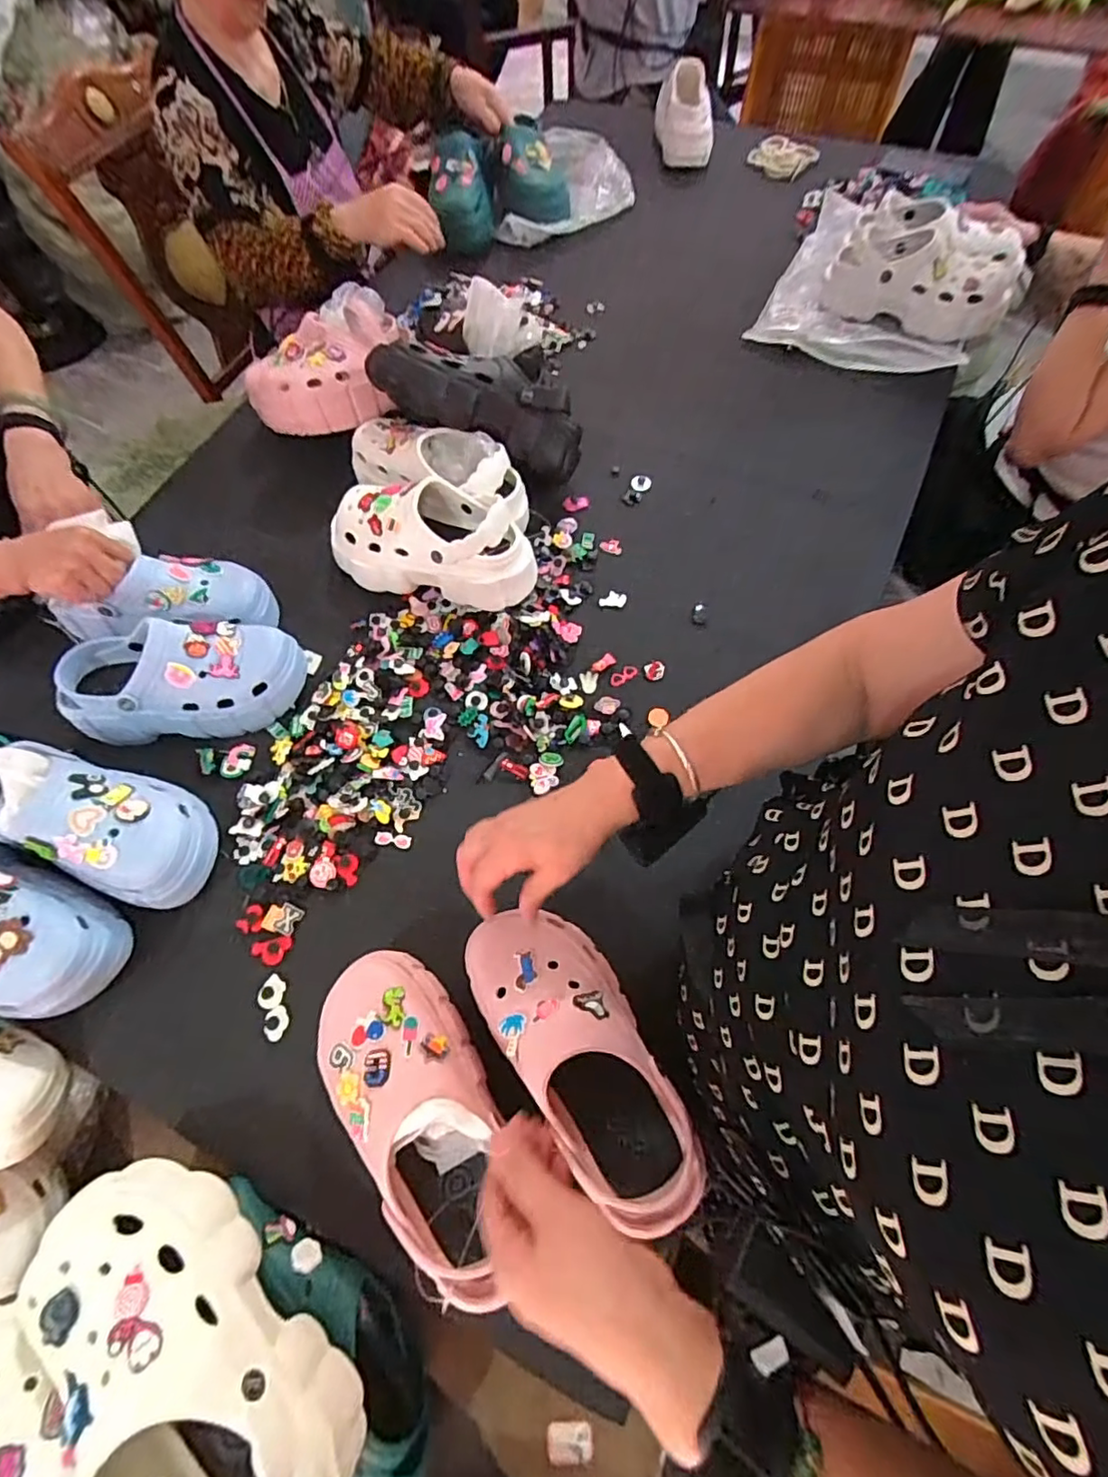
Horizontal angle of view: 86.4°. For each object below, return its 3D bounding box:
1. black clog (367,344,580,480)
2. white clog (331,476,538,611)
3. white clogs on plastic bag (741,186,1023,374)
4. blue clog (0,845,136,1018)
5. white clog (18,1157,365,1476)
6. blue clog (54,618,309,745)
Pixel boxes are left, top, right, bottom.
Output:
[{"bbox_3d":[-0.094,-0.434,0.768,0.278,0.102,0.105,16,65,-13],"label":"black clog"},{"bbox_3d":[-0.151,-0.243,0.728,0.265,0.105,0.115,13,66,8],"label":"white clog"},{"bbox_3d":[0.567,-0.766,0.987,0.362,0.108,0.400,25,68,13],"label":"white clogs on plastic bag"},{"bbox_3d":[-0.516,0.156,0.537,0.245,0.082,0.105,27,68,14],"label":"blue clog"},{"bbox_3d":[-0.247,0.416,0.398,0.265,0.085,0.113,42,73,19],"label":"white clog"},{"bbox_3d":[-0.413,-0.069,0.654,0.232,0.100,0.104,-5,64,0],"label":"blue clog"}]

